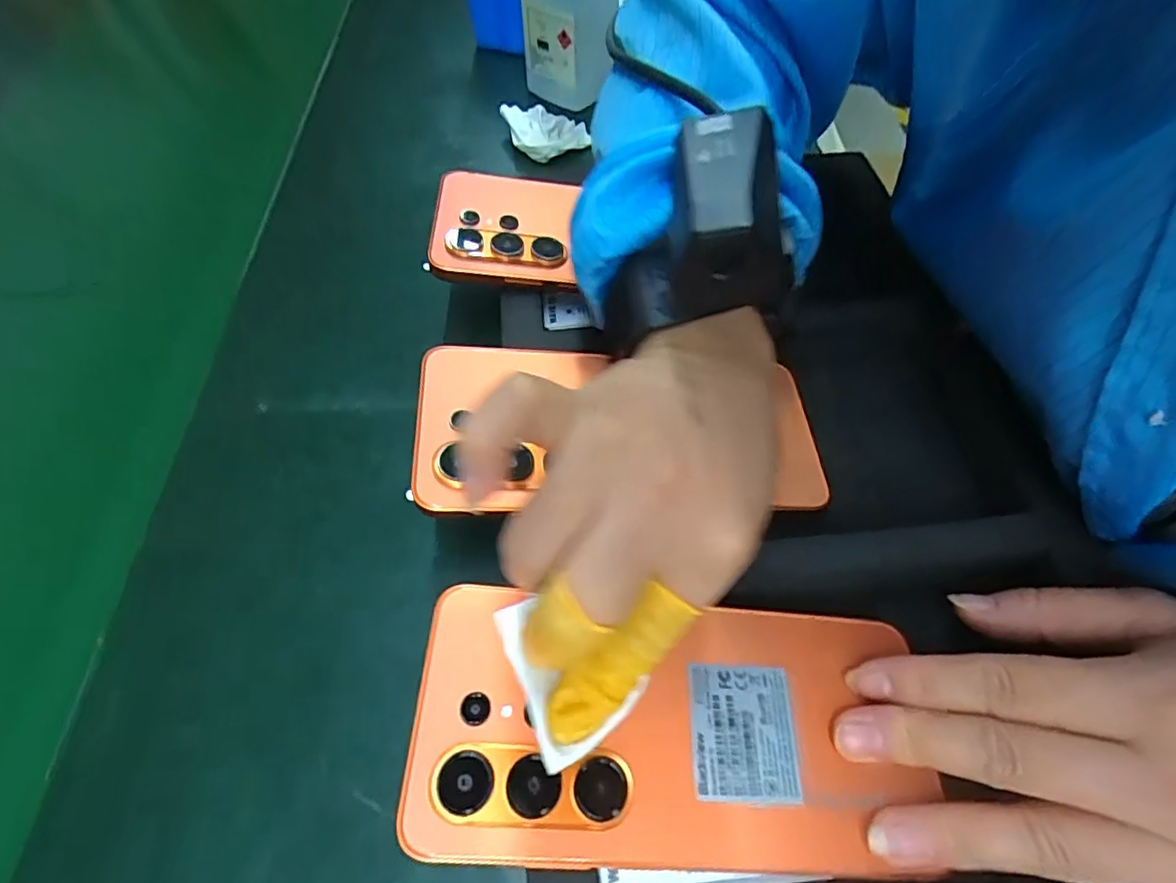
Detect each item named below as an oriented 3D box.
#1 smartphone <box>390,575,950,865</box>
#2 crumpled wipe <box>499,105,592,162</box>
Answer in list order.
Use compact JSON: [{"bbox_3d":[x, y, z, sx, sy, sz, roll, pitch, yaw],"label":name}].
[{"bbox_3d":[0.028,0.089,0.184,0.161,0.006,0.078,3,59,-9],"label":"smartphone"},{"bbox_3d":[-0.028,-0.218,0.396,0.052,0.023,0.053,-16,60,-7],"label":"crumpled wipe"}]

